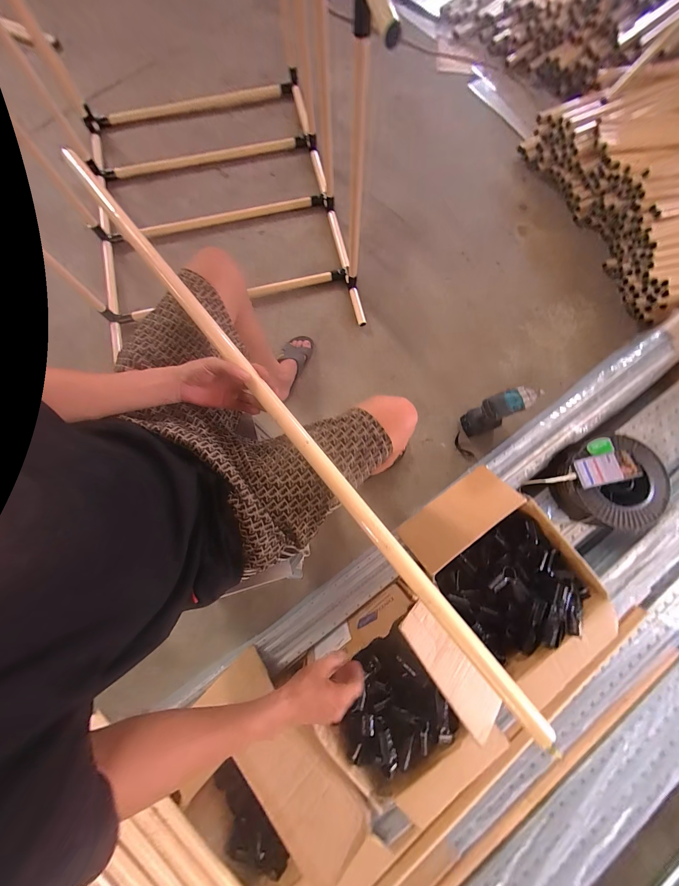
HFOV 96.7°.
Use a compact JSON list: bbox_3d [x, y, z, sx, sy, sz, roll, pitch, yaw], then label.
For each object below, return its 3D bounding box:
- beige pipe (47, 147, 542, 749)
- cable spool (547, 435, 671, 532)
[{"bbox_3d":[-0.104,-0.061,0.469,0.028,0.023,1.141,-39,82,-9],"label":"beige pipe"},{"bbox_3d":[0.742,0.111,0.848,0.251,0.146,0.233,41,82,7],"label":"cable spool"}]

